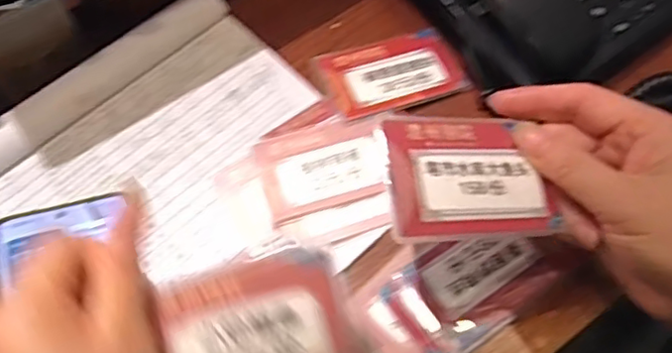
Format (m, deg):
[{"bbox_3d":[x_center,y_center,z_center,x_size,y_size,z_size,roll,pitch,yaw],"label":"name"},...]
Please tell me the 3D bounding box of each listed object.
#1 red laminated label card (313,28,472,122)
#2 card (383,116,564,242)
[{"bbox_3d":[0.037,-0.068,0.406,0.090,0.004,0.054,-15,62,-10],"label":"red laminated label card"},{"bbox_3d":[0.061,-0.001,0.279,0.082,0.005,0.056,-1,71,-18],"label":"card"}]

